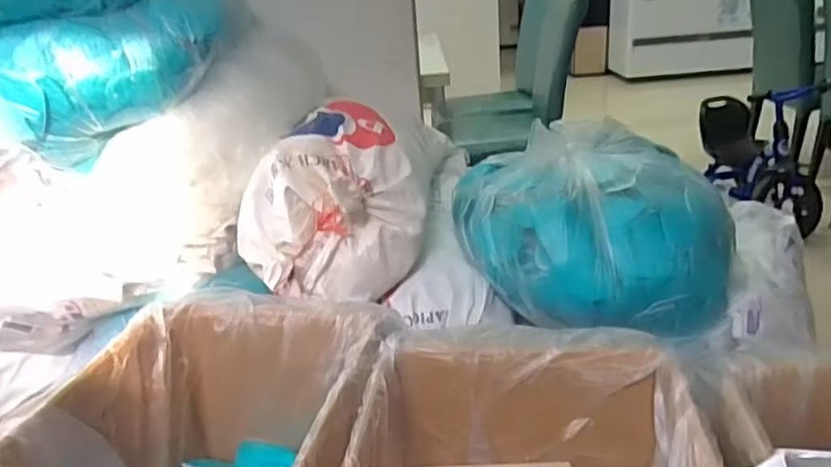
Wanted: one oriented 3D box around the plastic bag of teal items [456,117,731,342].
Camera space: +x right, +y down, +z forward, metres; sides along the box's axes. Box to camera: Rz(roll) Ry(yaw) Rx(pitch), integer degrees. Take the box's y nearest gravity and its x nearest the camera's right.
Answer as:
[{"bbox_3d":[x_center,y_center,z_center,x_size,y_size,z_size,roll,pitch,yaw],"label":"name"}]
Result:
[{"bbox_3d":[0.449,-0.033,1.622,0.665,0.324,0.651,6,26,23],"label":"plastic bag of teal items"}]

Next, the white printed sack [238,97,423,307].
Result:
[{"bbox_3d":[-0.181,-0.059,1.387,0.294,0.338,0.389,18,33,42],"label":"white printed sack"}]

